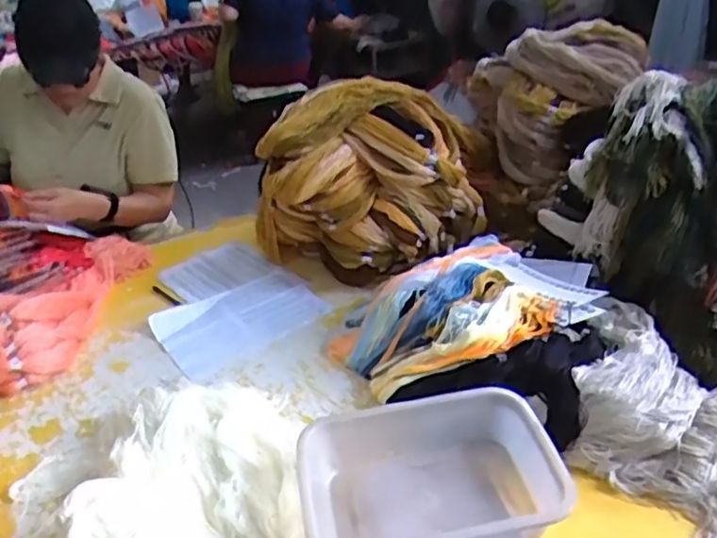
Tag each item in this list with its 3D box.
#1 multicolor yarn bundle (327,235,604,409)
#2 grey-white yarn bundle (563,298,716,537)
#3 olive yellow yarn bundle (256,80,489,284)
[{"bbox_3d":[0.175,0.075,1.019,0.409,0.113,0.270,-17,32,-17],"label":"multicolor yarn bundle"},{"bbox_3d":[0.403,0.190,0.798,0.239,0.085,0.359,-22,34,-25],"label":"grey-white yarn bundle"},{"bbox_3d":[0.016,-0.185,1.281,0.448,0.312,0.334,-3,30,6],"label":"olive yellow yarn bundle"}]

